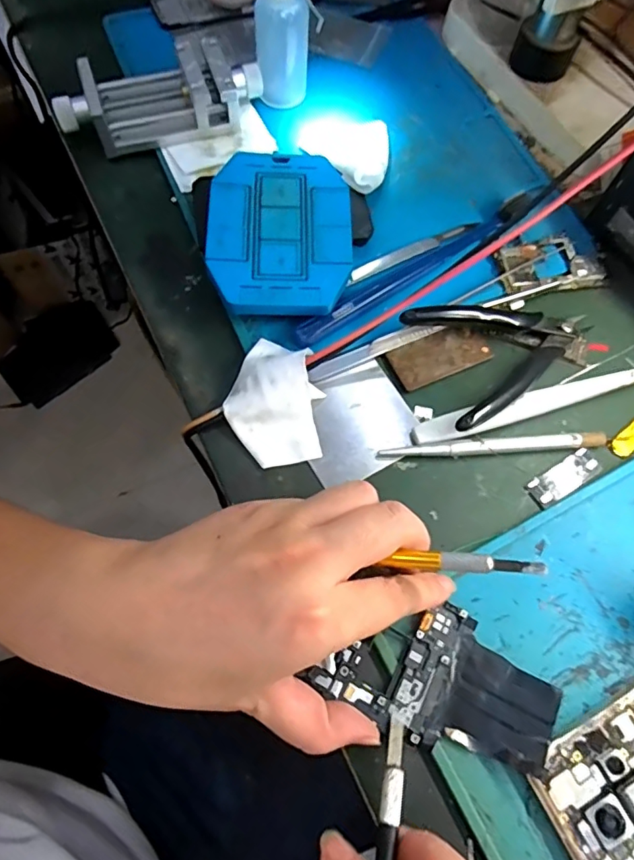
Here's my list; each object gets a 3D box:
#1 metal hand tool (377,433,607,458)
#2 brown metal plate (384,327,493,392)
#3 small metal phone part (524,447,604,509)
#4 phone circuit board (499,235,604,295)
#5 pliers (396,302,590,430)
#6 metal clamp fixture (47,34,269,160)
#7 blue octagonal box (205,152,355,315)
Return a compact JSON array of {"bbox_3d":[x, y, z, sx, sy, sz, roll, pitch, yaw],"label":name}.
[{"bbox_3d":[0.098,0.009,0.288,0.126,0.006,0.007,-4,68,-4],"label":"metal hand tool"},{"bbox_3d":[0.073,-0.045,0.309,0.060,0.004,0.029,-23,71,-11],"label":"brown metal plate"},{"bbox_3d":[0.138,0.026,0.287,0.046,0.004,0.016,-30,72,-14],"label":"small metal phone part"},{"bbox_3d":[0.150,-0.108,0.336,0.067,0.007,0.038,-12,69,-7],"label":"phone circuit board"},{"bbox_3d":[0.114,-0.047,0.302,0.111,0.020,0.075,-18,70,-10],"label":"pliers"},{"bbox_3d":[-0.106,-0.227,0.357,0.135,0.036,0.051,-19,70,-10],"label":"metal clamp fixture"},{"bbox_3d":[-0.022,-0.121,0.322,0.085,0.024,0.116,-1,68,-3],"label":"blue octagonal box"}]

